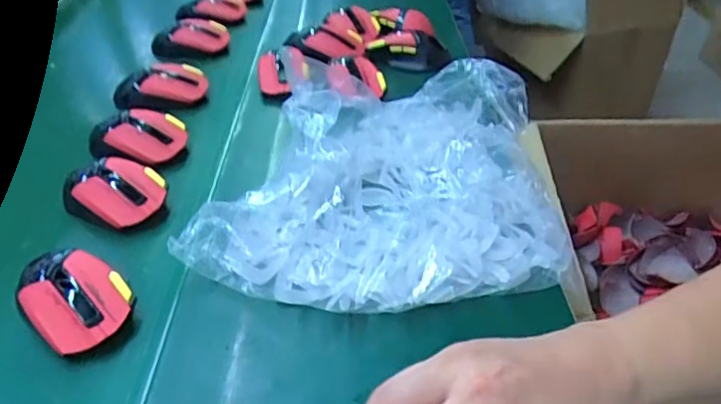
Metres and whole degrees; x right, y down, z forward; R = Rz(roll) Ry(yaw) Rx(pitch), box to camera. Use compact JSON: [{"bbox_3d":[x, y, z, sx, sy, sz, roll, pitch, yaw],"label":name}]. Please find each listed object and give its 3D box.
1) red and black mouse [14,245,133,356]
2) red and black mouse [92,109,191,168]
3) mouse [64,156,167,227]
[{"bbox_3d":[-0.218,0.074,0.421,0.095,0.037,0.062,27,46,31],"label":"red and black mouse"},{"bbox_3d":[-0.246,-0.068,0.618,0.111,0.043,0.069,9,40,12],"label":"red and black mouse"},{"bbox_3d":[-0.236,-0.010,0.538,0.109,0.043,0.065,27,46,31],"label":"mouse"}]

